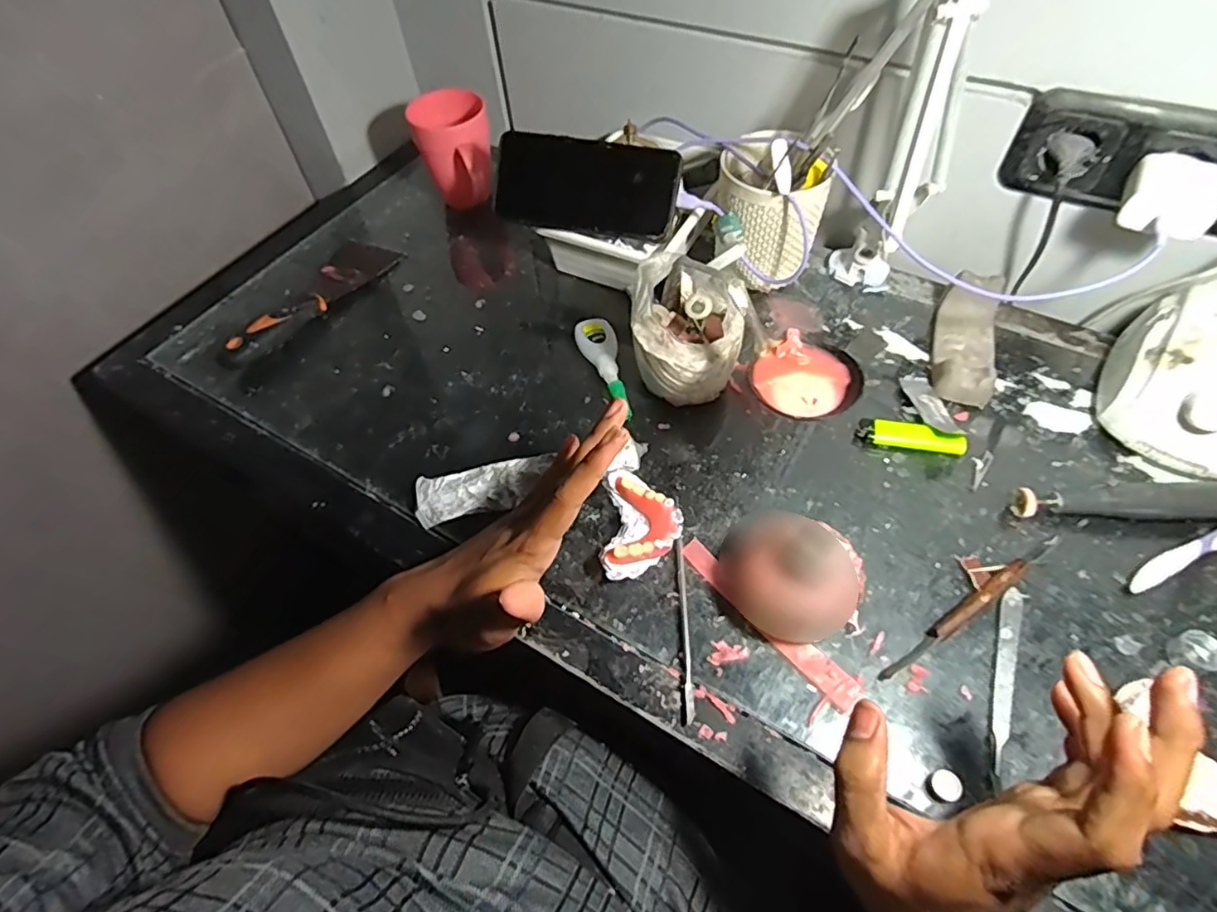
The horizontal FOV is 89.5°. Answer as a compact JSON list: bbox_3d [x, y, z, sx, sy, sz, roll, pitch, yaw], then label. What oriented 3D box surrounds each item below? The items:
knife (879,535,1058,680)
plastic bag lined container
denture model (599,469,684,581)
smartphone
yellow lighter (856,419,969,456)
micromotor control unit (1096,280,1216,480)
[{"bbox_3d":[0.244,0.099,0.409,0.164,0.013,0.012,-30,60,-16],"label":"knife"},{"bbox_3d":[0.063,-0.101,0.503,0.092,0.102,0.092,-19,57,-9],"label":"plastic bag lined container"},{"bbox_3d":[0.025,0.053,0.441,0.053,0.038,0.070,2,56,5],"label":"denture model"},{"bbox_3d":[-0.021,-0.243,0.555,0.163,0.075,0.012,11,22,9],"label":"smartphone"},{"bbox_3d":[0.241,-0.015,0.488,0.079,0.016,0.020,12,58,11],"label":"yellow lighter"},{"bbox_3d":[0.453,-0.064,0.467,0.102,0.087,0.155,24,61,18],"label":"micromotor control unit"}]

